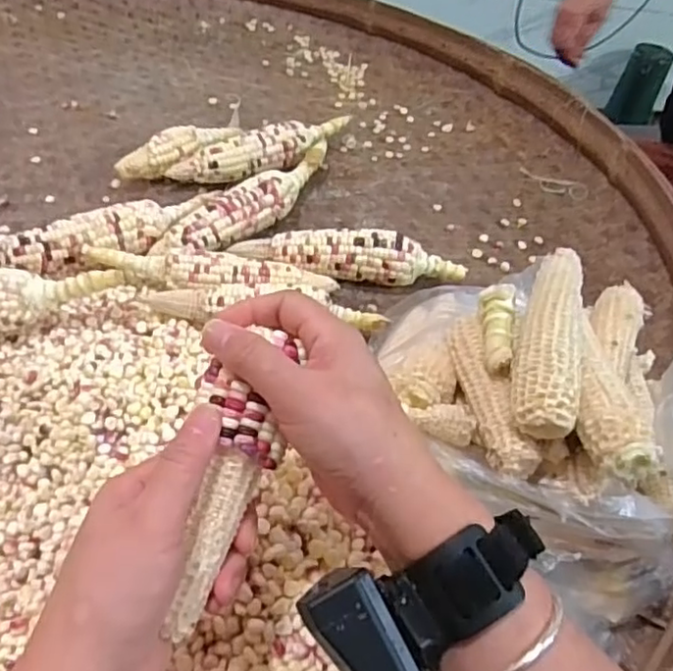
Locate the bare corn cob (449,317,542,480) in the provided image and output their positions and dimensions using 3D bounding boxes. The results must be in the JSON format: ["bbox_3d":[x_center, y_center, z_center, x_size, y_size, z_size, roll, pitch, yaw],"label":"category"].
[{"bbox_3d":[0.096,0.035,0.403,0.024,0.029,0.109,-6,48,-13],"label":"bare corn cob"}]

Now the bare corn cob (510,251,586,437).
[{"bbox_3d":[0.135,-0.001,0.400,0.039,0.028,0.140,16,47,8],"label":"bare corn cob"}]

